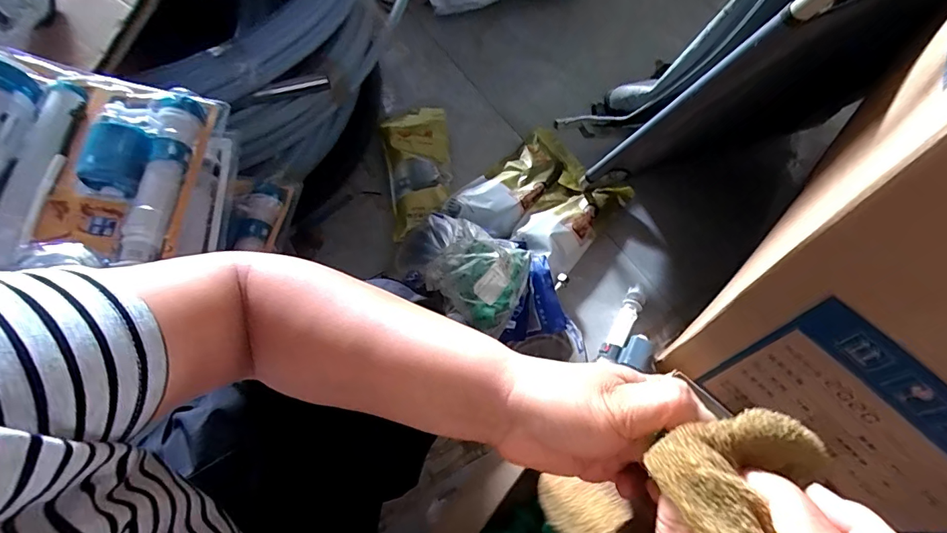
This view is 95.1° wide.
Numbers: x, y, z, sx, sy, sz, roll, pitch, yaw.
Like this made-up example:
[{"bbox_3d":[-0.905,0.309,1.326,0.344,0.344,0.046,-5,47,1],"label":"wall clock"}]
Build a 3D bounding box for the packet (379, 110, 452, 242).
[{"bbox_3d":[-0.119,-0.216,0.948,0.145,0.051,0.342,-6,63,-4],"label":"packet"}]

